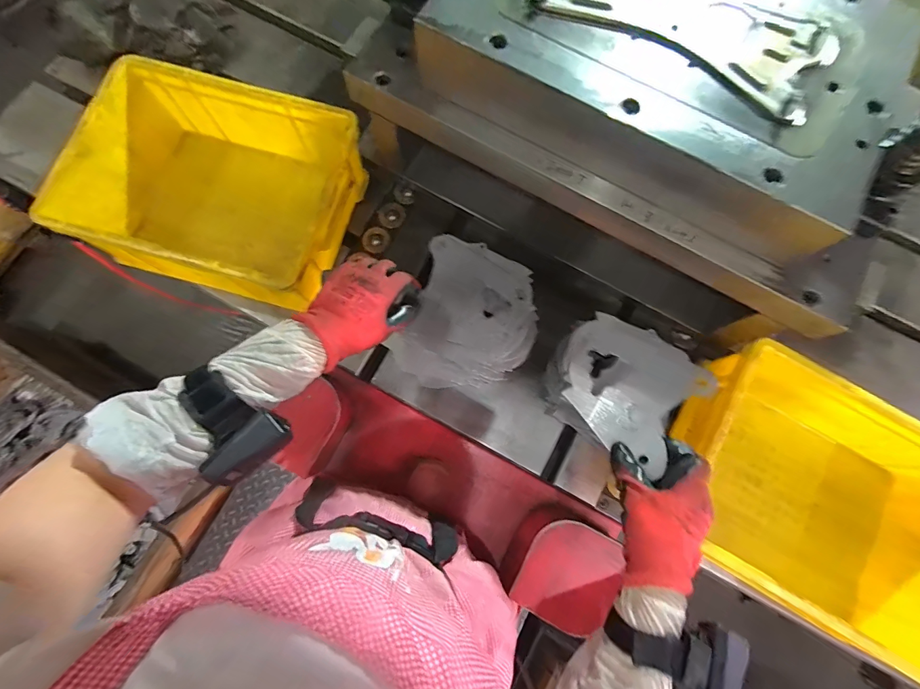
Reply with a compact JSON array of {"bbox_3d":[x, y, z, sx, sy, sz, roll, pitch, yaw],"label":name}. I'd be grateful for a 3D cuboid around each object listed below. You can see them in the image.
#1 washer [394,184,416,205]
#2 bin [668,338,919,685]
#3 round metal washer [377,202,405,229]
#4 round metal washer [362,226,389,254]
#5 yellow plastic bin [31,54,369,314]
[{"bbox_3d":[-0.092,-0.248,0.655,0.031,0.007,0.040,-34,80,-9],"label":"washer"},{"bbox_3d":[0.436,0.191,0.505,0.343,0.145,0.261,29,78,5],"label":"bin"},{"bbox_3d":[-0.112,-0.212,0.643,0.042,0.004,0.046,0,77,-1],"label":"round metal washer"},{"bbox_3d":[-0.135,-0.167,0.633,0.039,0.007,0.042,0,90,-19],"label":"round metal washer"},{"bbox_3d":[-0.333,-0.214,0.563,0.356,0.157,0.254,17,77,2],"label":"yellow plastic bin"}]

